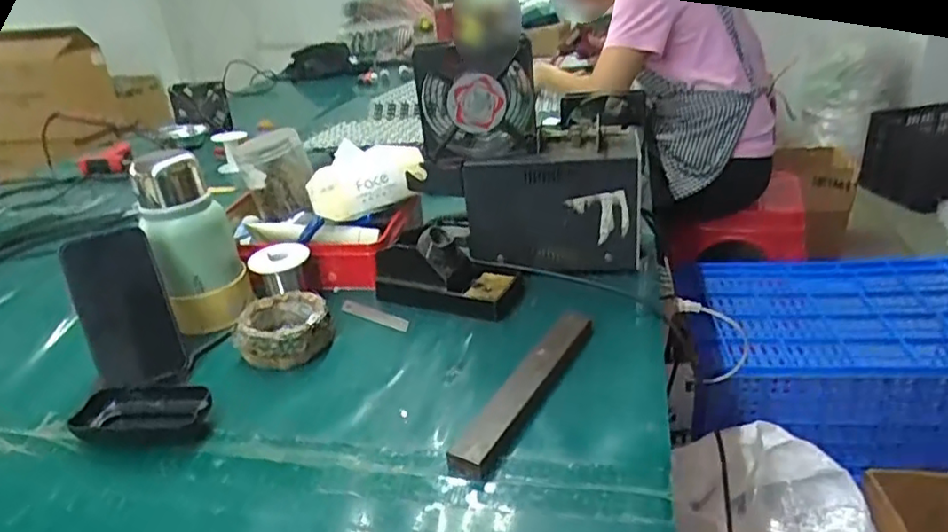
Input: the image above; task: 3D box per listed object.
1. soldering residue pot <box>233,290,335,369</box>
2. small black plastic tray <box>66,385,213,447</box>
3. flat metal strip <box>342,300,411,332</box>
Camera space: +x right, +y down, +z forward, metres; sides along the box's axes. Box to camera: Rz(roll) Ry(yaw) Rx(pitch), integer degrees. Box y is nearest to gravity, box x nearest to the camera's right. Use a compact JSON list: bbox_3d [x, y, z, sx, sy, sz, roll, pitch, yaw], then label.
[{"bbox_3d":[-0.187,0.066,0.634,0.081,0.045,0.078,-4,28,2],"label":"soldering residue pot"},{"bbox_3d":[-0.280,0.128,0.544,0.117,0.026,0.052,-1,28,6],"label":"small black plastic tray"},{"bbox_3d":[-0.107,0.054,0.688,0.102,0.008,0.019,16,34,34],"label":"flat metal strip"}]

